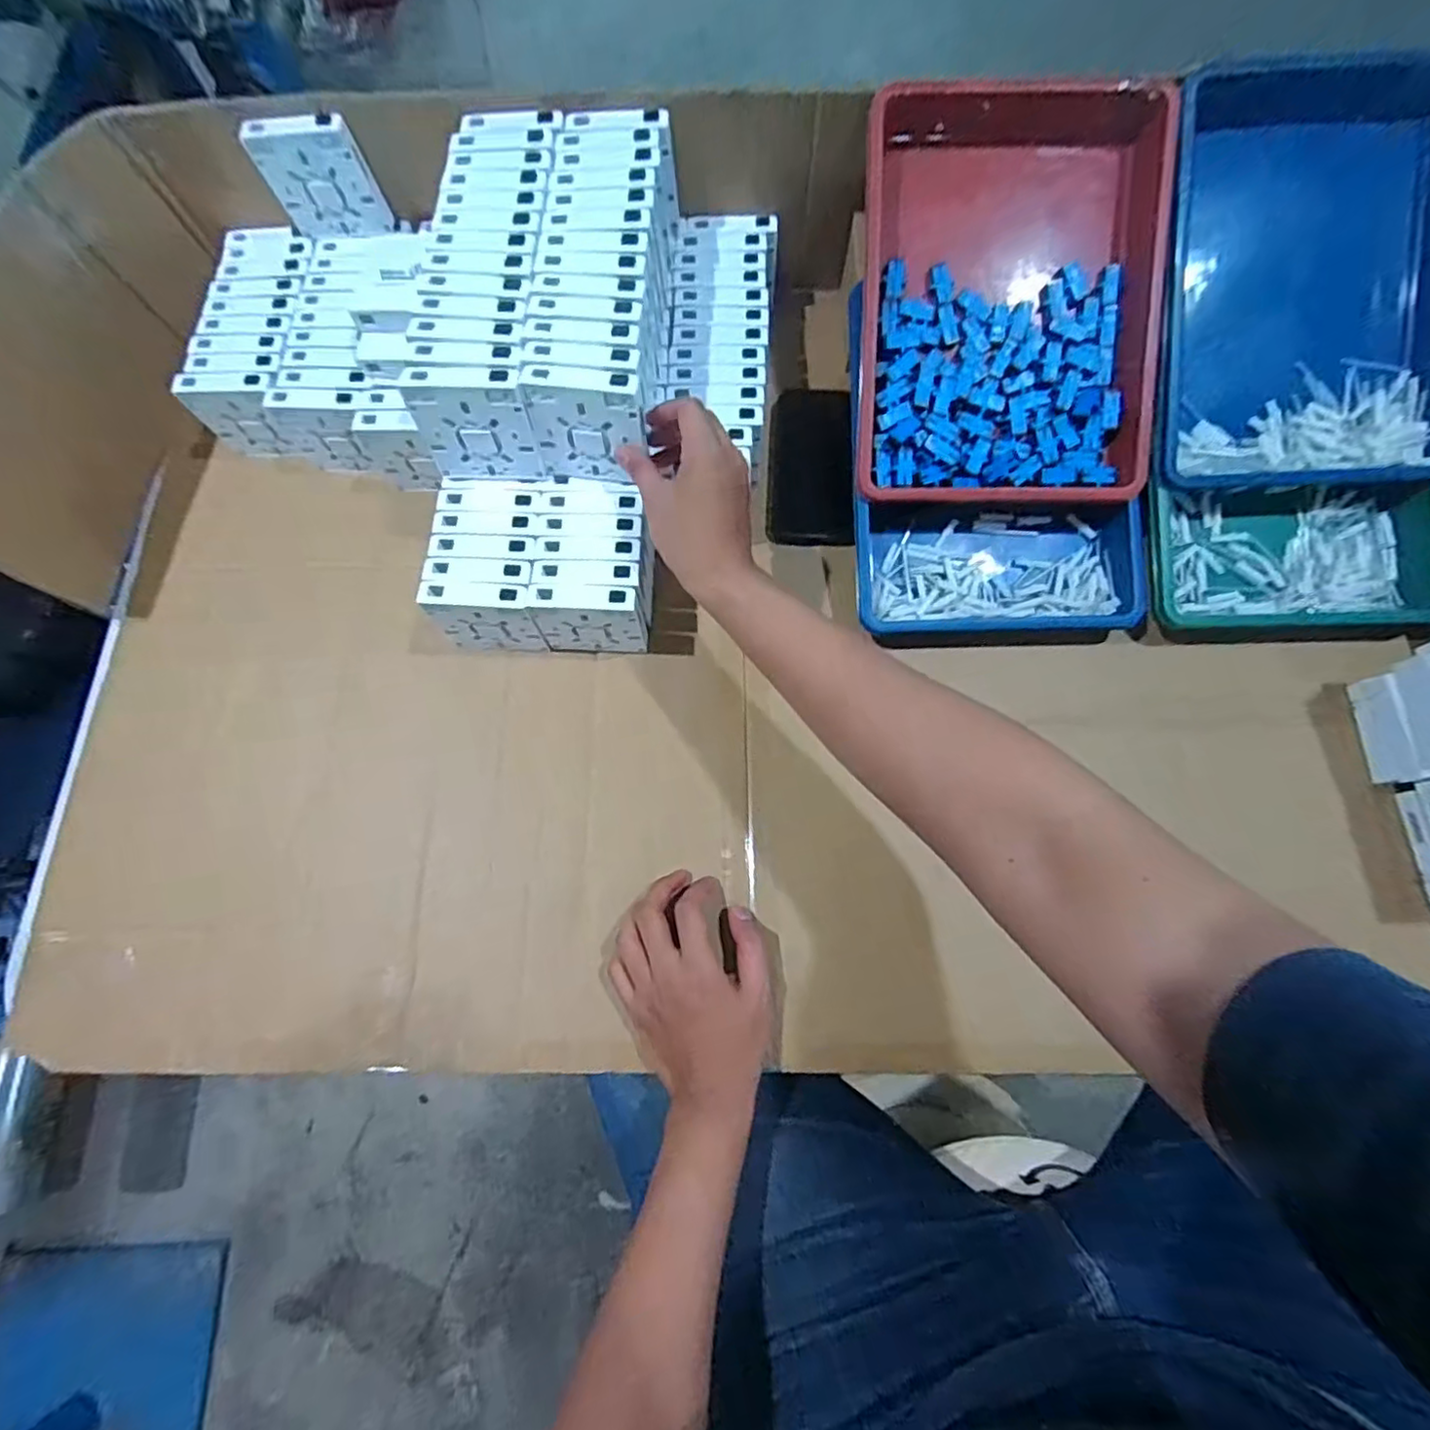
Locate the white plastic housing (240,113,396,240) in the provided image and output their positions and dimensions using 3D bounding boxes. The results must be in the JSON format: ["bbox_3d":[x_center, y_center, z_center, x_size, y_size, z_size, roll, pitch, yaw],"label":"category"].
[{"bbox_3d":[-0.348,-0.472,0.567,0.090,0.086,0.022,-5,73,0],"label":"white plastic housing"}]

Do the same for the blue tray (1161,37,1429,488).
[{"bbox_3d":[0.485,-0.358,0.526,0.226,0.068,0.318,0,98,10],"label":"blue tray"}]

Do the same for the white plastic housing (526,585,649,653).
[{"bbox_3d":[-0.104,-0.078,0.543,0.088,0.088,0.025,2,73,2],"label":"white plastic housing"}]

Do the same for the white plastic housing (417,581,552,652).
[{"bbox_3d":[-0.190,-0.079,0.543,0.085,0.095,0.023,3,73,2],"label":"white plastic housing"}]

